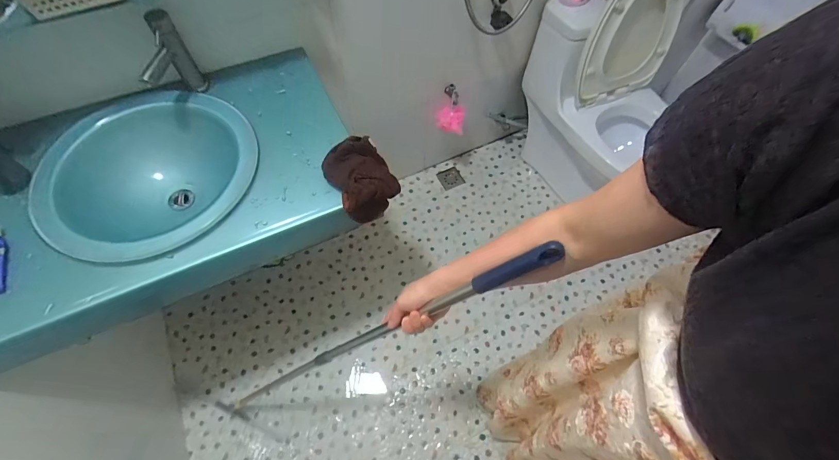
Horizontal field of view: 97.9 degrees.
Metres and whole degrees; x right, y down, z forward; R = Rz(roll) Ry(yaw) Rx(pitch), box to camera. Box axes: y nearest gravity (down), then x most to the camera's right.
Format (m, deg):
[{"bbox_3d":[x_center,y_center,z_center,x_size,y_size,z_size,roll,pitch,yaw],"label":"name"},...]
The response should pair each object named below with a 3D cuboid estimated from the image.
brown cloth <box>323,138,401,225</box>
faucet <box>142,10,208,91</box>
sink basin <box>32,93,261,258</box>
[{"bbox_3d":[-0.129,-0.117,0.781,0.127,0.065,0.186,-30,66,-17],"label":"brown cloth"},{"bbox_3d":[-0.521,-0.343,0.763,0.037,0.171,0.133,8,61,3],"label":"faucet"},{"bbox_3d":[-0.567,-0.108,0.811,0.421,0.143,0.392,1,61,-1],"label":"sink basin"}]

